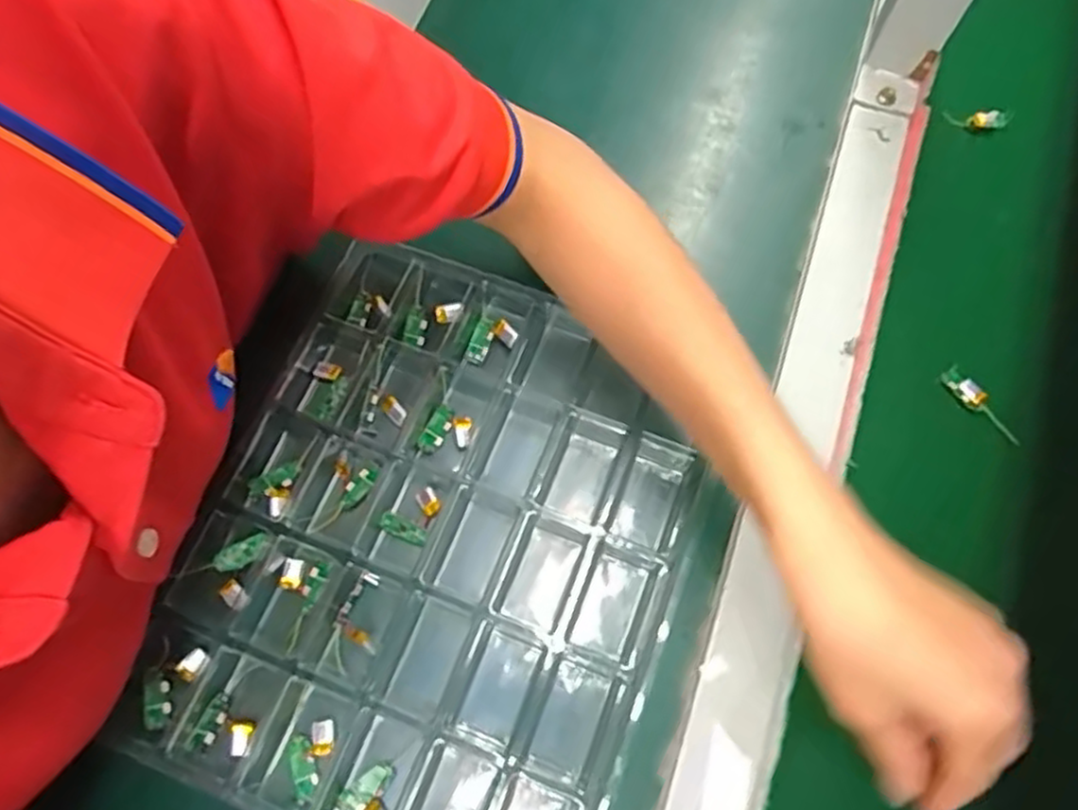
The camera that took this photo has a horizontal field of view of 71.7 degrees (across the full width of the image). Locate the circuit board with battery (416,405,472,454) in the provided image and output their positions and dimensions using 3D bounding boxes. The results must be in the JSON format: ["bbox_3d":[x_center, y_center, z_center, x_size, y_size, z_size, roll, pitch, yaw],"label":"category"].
[{"bbox_3d":[-0.051,0.016,0.413,0.026,0.005,0.027,23,71,9],"label":"circuit board with battery"}]

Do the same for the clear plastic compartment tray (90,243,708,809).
[{"bbox_3d":[-0.050,0.068,0.385,0.240,0.023,0.292,20,71,7],"label":"clear plastic compartment tray"}]

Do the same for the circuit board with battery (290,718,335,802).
[{"bbox_3d":[-0.111,0.173,0.363,0.021,0.004,0.034,-6,69,-2],"label":"circuit board with battery"}]

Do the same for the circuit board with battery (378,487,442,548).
[{"bbox_3d":[-0.067,0.057,0.397,0.026,0.005,0.030,29,72,10],"label":"circuit board with battery"}]

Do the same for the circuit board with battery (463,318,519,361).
[{"bbox_3d":[-0.029,-0.036,0.431,0.027,0.014,0.028,28,71,11],"label":"circuit board with battery"}]

